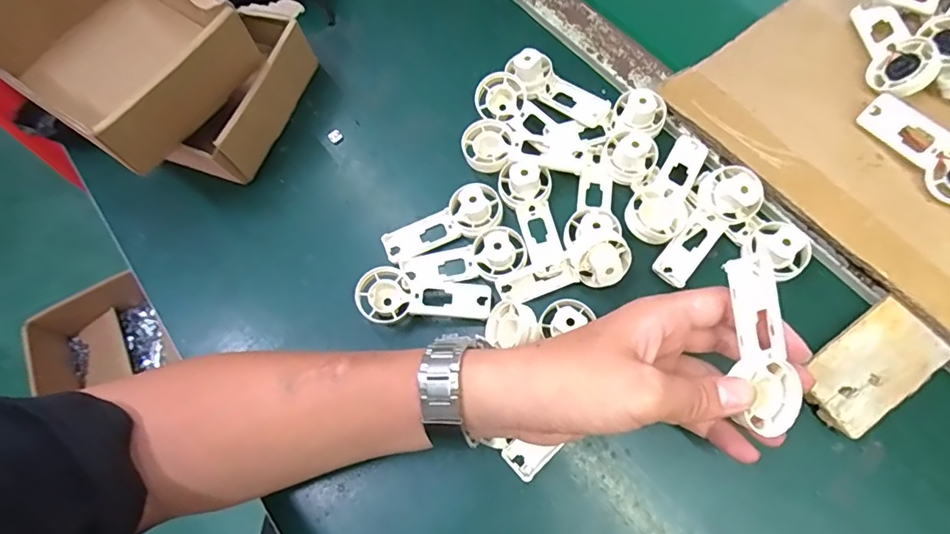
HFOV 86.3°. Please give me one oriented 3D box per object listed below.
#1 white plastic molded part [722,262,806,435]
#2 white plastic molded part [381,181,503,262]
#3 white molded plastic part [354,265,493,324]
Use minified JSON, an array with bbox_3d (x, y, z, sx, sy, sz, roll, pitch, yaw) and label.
[{"bbox_3d":[0.147,0.043,0.262,0.037,0.012,0.094,-18,100,-5],"label":"white plastic molded part"},{"bbox_3d":[-0.025,-0.031,0.381,0.092,0.022,0.035,-25,69,12],"label":"white plastic molded part"},{"bbox_3d":[-0.035,0.020,0.361,0.092,0.023,0.038,-2,69,4],"label":"white molded plastic part"}]

